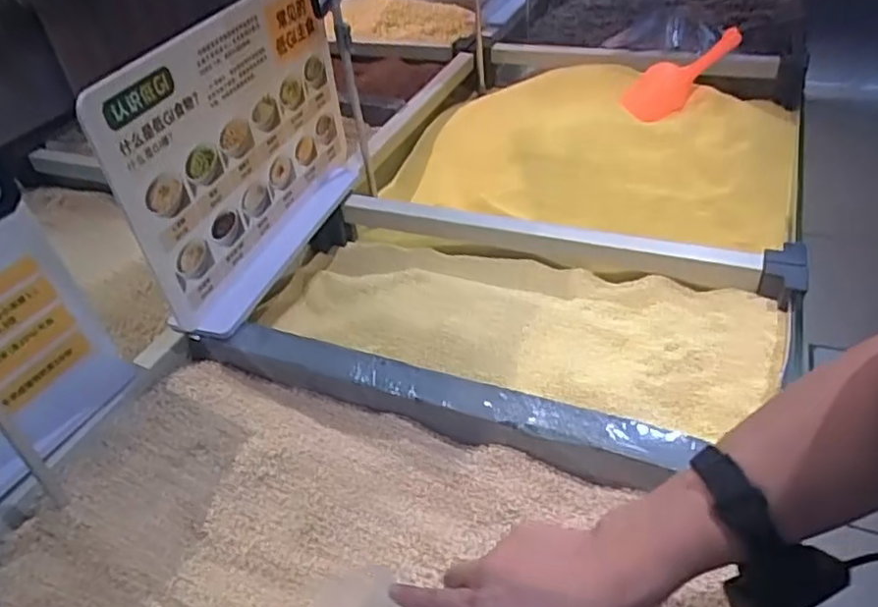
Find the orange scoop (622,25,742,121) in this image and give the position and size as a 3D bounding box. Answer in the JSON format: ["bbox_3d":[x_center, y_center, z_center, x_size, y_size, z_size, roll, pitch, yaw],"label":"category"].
[{"bbox_3d":[0.474,-0.446,1.295,0.074,0.270,0.094,-37,93,-32],"label":"orange scoop"}]

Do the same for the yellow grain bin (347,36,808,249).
[{"bbox_3d":[0.264,-0.348,1.251,0.762,0.145,0.670,8,42,17],"label":"yellow grain bin"}]

